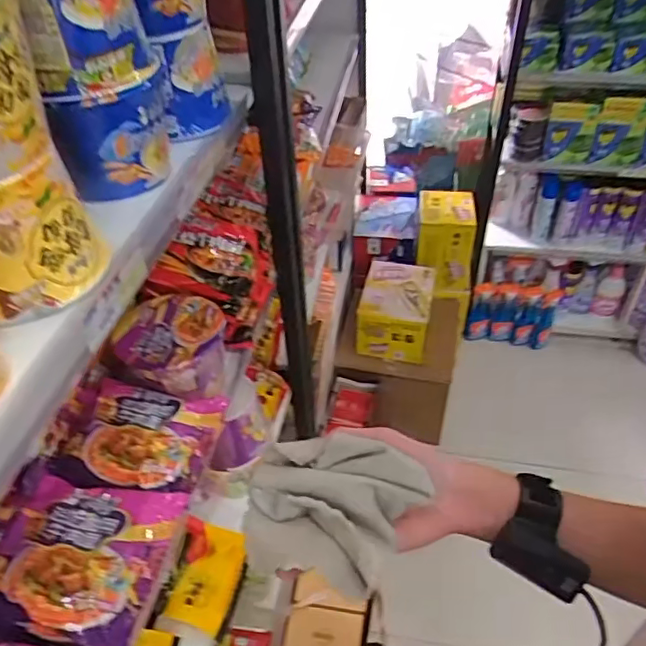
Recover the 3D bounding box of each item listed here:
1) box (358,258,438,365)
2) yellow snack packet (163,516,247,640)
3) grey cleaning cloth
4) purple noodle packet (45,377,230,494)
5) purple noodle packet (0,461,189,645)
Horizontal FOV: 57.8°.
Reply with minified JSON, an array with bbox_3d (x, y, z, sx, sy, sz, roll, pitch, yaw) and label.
[{"bbox_3d":[0.216,-0.035,1.750,0.201,0.198,0.241,7,44,10],"label":"box"},{"bbox_3d":[-0.173,0.384,0.887,0.098,0.025,0.158,15,42,-5],"label":"yellow snack packet"},{"bbox_3d":[0.006,0.139,0.434,0.127,0.056,0.088,9,44,12],"label":"grey cleaning cloth"},{"bbox_3d":[-0.205,0.126,0.659,0.155,0.045,0.131,5,43,8],"label":"purple noodle packet"},{"bbox_3d":[-0.243,0.225,0.567,0.178,0.054,0.149,6,43,9],"label":"purple noodle packet"}]

